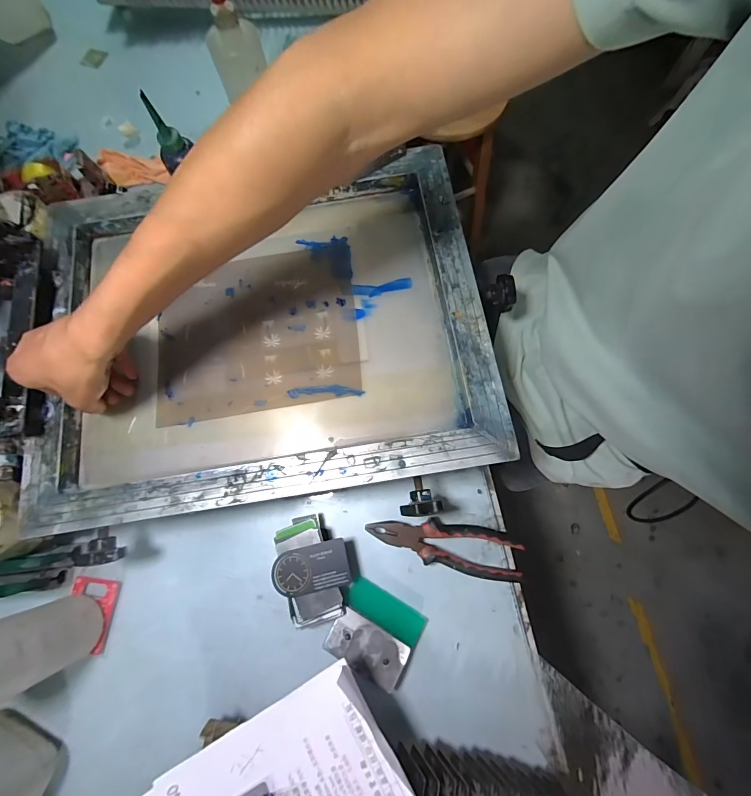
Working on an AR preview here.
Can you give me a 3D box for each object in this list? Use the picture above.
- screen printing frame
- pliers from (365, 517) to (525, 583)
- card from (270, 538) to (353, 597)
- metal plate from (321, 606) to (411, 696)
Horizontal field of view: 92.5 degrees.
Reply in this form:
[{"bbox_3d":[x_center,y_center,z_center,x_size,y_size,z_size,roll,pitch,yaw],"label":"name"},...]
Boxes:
[{"bbox_3d":[-0.127,-0.082,0.410,0.475,0.032,0.390,-11,77,-1],"label":"screen printing frame"},{"bbox_3d":[0.083,0.178,0.440,0.183,0.028,0.054,11,78,4],"label":"pliers"},{"bbox_3d":[-0.075,0.197,0.414,0.087,0.005,0.049,-13,78,-7],"label":"card"},{"bbox_3d":[-0.008,0.284,0.408,0.090,0.006,0.047,30,65,6],"label":"metal plate"}]

